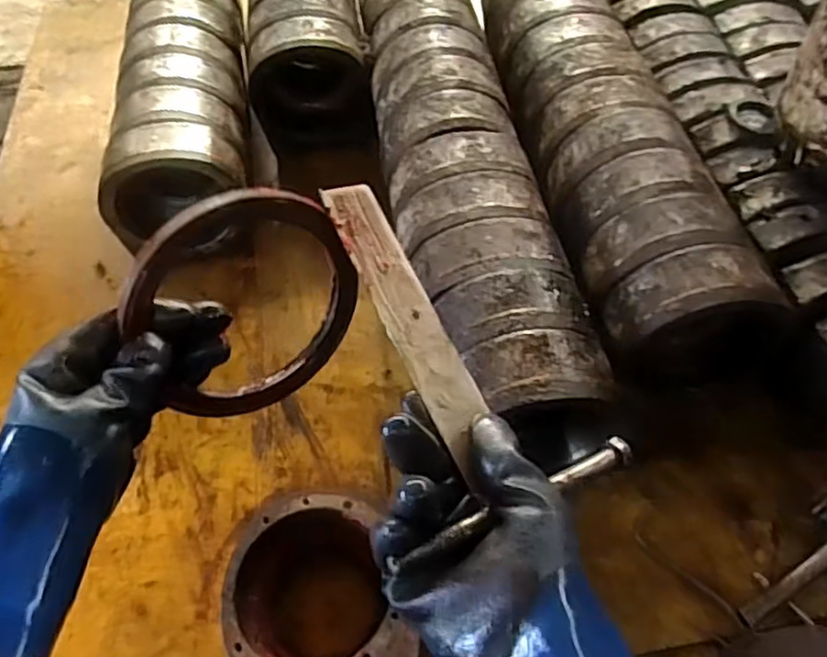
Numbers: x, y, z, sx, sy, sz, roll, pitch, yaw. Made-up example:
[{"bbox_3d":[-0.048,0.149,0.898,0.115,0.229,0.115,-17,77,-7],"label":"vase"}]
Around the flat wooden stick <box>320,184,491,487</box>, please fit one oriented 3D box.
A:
[{"bbox_3d":[-0.004,-0.013,0.399,0.034,0.009,0.193,-17,67,-24],"label":"flat wooden stick"}]

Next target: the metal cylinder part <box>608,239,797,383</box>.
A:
[{"bbox_3d":[0.378,-0.017,0.872,0.218,0.184,0.100,-11,54,-4],"label":"metal cylinder part"}]

